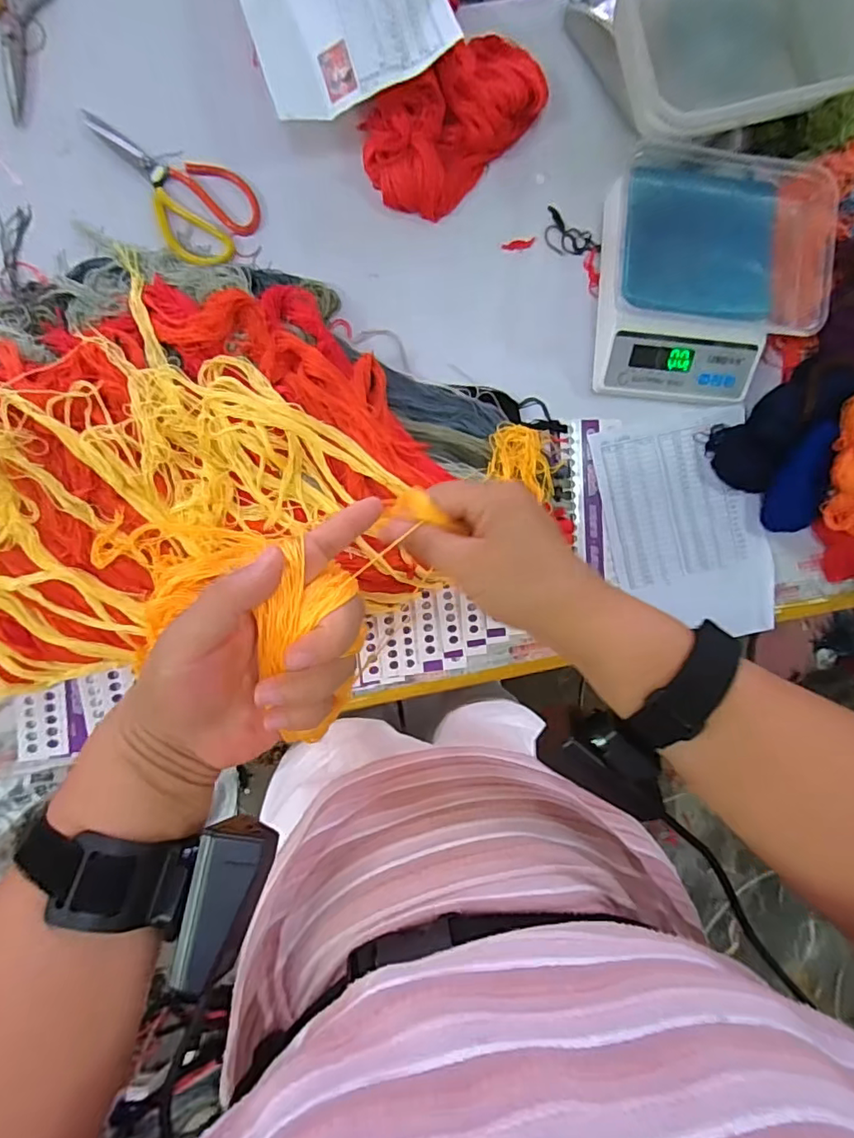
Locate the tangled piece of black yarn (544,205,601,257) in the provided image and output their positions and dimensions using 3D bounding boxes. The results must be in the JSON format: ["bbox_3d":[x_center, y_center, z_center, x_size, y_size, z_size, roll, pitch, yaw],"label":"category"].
[{"bbox_3d":[0.170,-0.398,0.666,0.077,0.005,0.042,33,88,-8],"label":"tangled piece of black yarn"}]

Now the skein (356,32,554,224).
[{"bbox_3d":[0.033,-0.509,0.618,0.236,0.052,0.129,-43,97,-4],"label":"skein"}]

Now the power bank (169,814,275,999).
[{"bbox_3d":[-0.096,0.157,0.257,0.032,0.018,0.072,18,77,-8],"label":"power bank"}]

